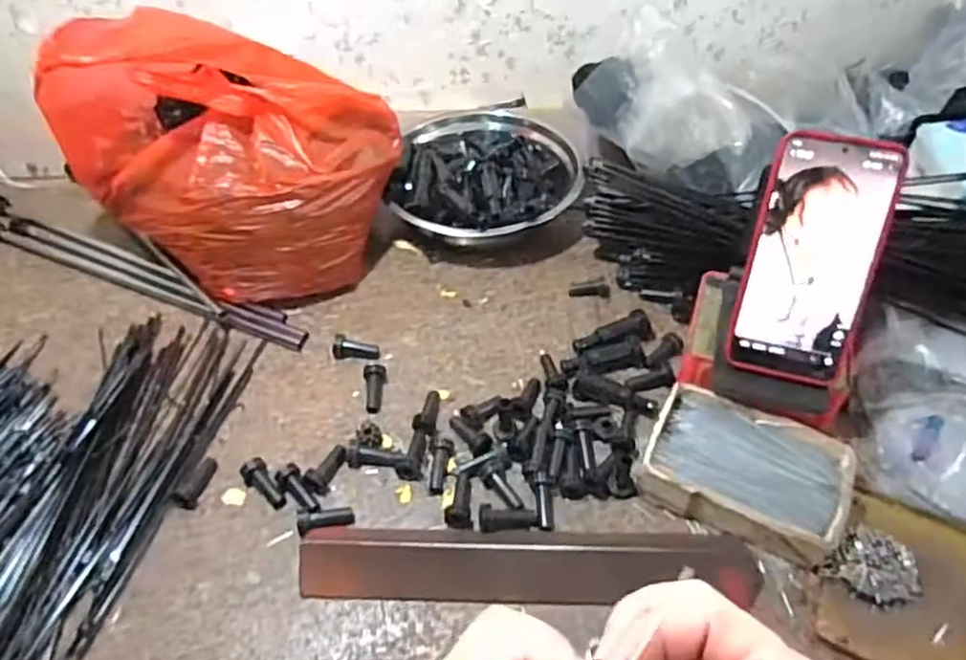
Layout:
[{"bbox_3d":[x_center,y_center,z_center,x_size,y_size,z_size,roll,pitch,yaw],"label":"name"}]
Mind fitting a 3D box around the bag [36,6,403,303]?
[{"bbox_3d":[-0.228,-0.159,0.607,0.254,0.222,0.188,21,51,19],"label":"bag"}]

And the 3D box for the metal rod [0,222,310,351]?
[{"bbox_3d":[-0.322,-0.044,0.647,0.365,0.023,0.021,17,50,16],"label":"metal rod"}]

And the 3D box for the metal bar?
[{"bbox_3d":[0.030,0.150,0.455,0.292,0.017,0.050,1,47,2],"label":"metal bar"}]

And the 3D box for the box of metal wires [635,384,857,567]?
[{"bbox_3d":[0.183,0.098,0.485,0.131,0.031,0.089,18,50,17],"label":"box of metal wires"}]

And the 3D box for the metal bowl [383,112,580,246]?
[{"bbox_3d":[0.004,-0.146,0.691,0.176,0.081,0.174,-1,47,1],"label":"metal bowl"}]

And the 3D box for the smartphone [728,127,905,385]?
[{"bbox_3d":[0.223,-0.045,0.471,0.082,0.164,0.013,10,19,10],"label":"smartphone"}]

